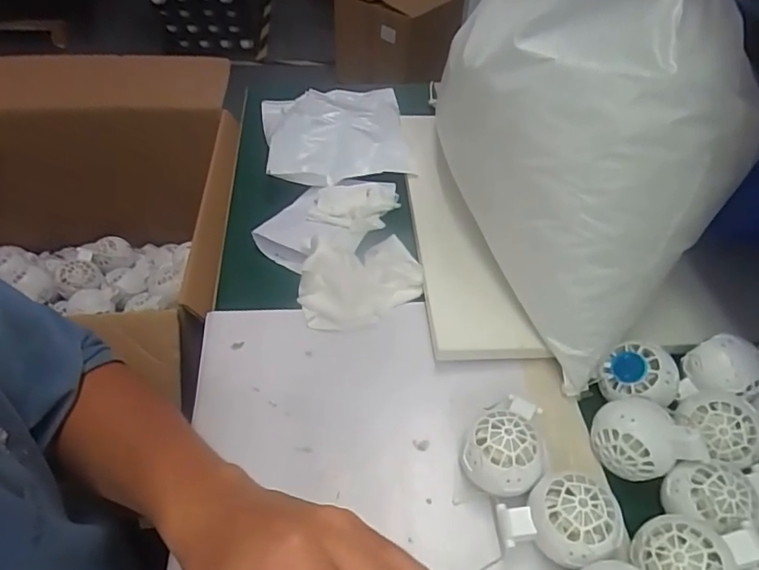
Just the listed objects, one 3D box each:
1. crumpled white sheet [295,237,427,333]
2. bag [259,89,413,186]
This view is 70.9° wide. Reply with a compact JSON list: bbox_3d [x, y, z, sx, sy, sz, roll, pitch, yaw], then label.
[{"bbox_3d":[-0.019,-0.010,0.556,0.126,0.041,0.113,1,48,0],"label":"crumpled white sheet"},{"bbox_3d":[-0.066,-0.217,0.726,0.190,0.037,0.236,-6,48,-2],"label":"bag"}]

